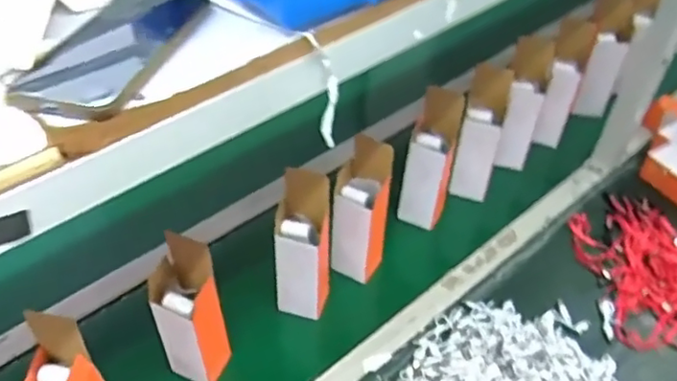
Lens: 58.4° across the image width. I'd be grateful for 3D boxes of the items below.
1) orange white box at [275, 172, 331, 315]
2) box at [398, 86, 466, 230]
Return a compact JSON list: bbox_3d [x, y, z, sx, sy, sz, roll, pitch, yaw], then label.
[{"bbox_3d":[-0.050,0.079,0.856,0.072,0.219,0.087,2,46,0],"label":"orange white box"},{"bbox_3d":[0.153,-0.050,1.000,0.074,0.224,0.099,14,47,12],"label":"box"}]

